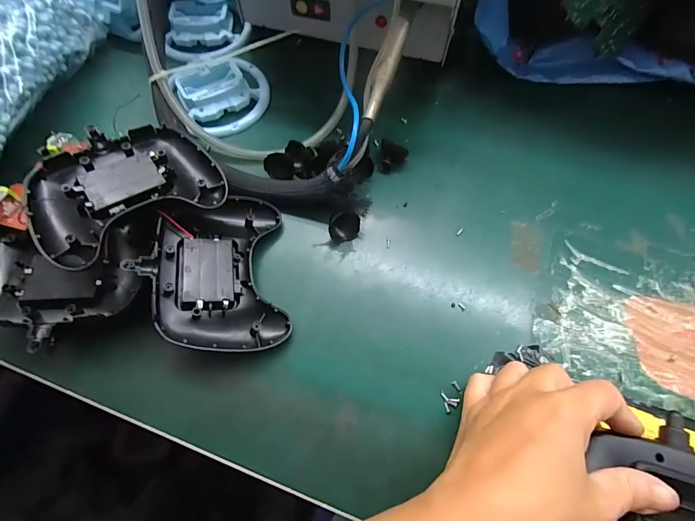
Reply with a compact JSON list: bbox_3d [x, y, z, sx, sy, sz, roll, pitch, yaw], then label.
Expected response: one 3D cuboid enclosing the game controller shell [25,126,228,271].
[{"bbox_3d":[-0.159,-0.053,0.283,0.120,0.033,0.095,-33,71,-13],"label":"game controller shell"}]

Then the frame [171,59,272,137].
[{"bbox_3d":[-0.114,-0.154,0.367,0.085,0.018,0.083,-24,69,-10],"label":"frame"}]

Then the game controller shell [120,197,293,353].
[{"bbox_3d":[-0.098,0.008,0.284,0.098,0.022,0.120,0,65,-24],"label":"game controller shell"}]

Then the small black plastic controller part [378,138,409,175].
[{"bbox_3d":[0.040,-0.091,0.342,0.024,0.019,0.021,13,67,6],"label":"small black plastic controller part"}]

